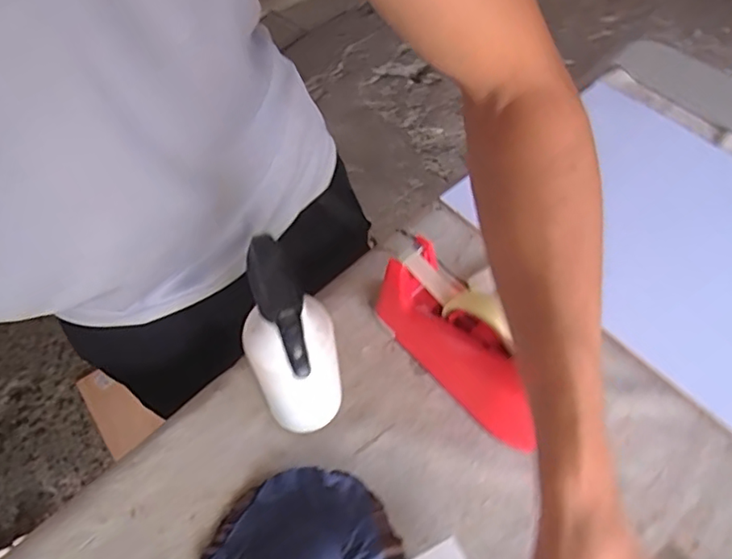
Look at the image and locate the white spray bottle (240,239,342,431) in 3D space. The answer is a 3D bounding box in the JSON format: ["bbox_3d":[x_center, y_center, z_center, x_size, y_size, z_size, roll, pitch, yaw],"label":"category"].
[{"bbox_3d":[-0.062,0.064,0.445,0.074,0.236,0.050,23,61,14],"label":"white spray bottle"}]

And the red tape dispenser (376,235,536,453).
[{"bbox_3d":[0.083,0.061,0.514,0.054,0.121,0.189,-29,63,-17],"label":"red tape dispenser"}]

